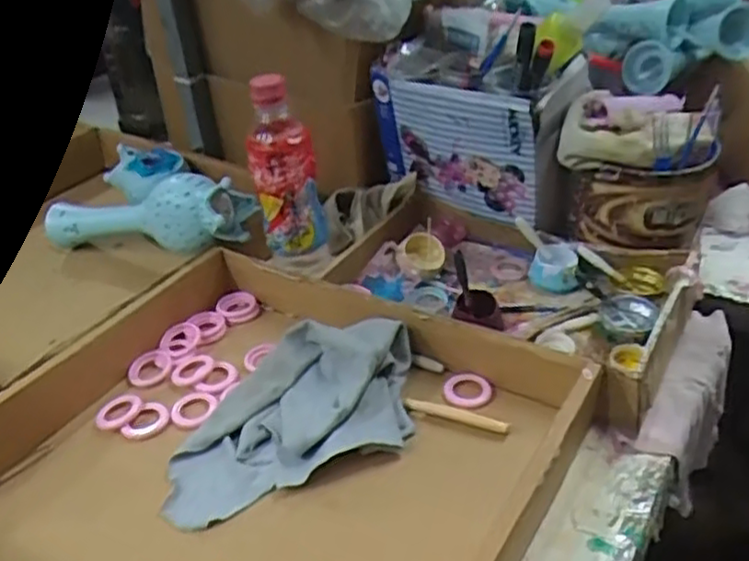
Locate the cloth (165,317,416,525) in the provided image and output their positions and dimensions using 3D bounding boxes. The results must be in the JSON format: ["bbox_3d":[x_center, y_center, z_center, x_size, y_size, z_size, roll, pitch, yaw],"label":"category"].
[{"bbox_3d":[-0.056,0.094,0.530,0.203,0.058,0.107,-16,37,-18],"label":"cloth"}]

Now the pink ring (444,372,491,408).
[{"bbox_3d":[0.076,0.088,0.570,0.035,0.009,0.041,-19,38,-22],"label":"pink ring"}]

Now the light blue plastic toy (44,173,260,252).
[{"bbox_3d":[-0.239,-0.074,0.750,0.245,0.075,0.072,4,17,27],"label":"light blue plastic toy"}]

